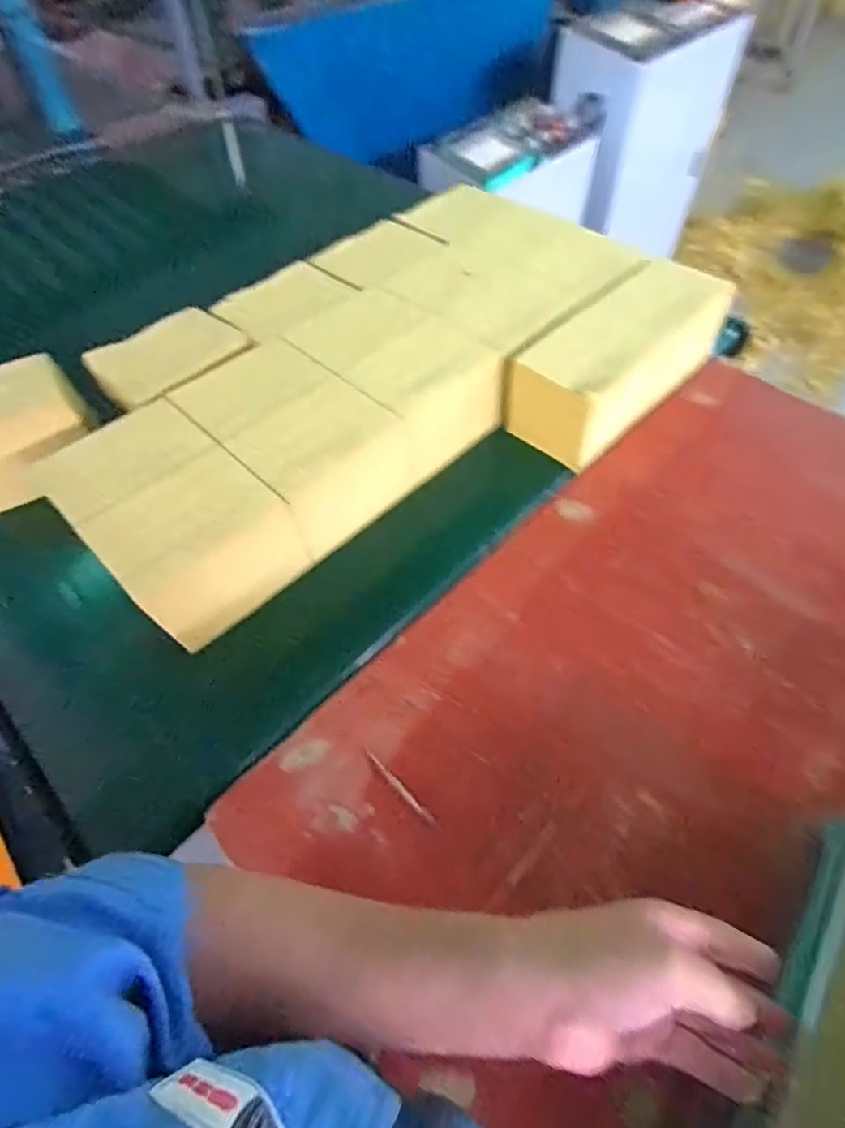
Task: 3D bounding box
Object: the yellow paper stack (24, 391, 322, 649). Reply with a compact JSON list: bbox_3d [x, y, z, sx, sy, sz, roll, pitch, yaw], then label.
[{"bbox_3d":[-0.274,-0.056,0.608,0.256,0.126,0.169,38,65,24],"label":"yellow paper stack"}]

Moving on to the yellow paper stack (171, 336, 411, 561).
[{"bbox_3d":[-0.154,-0.143,0.669,0.241,0.126,0.166,39,65,25],"label":"yellow paper stack"}]

